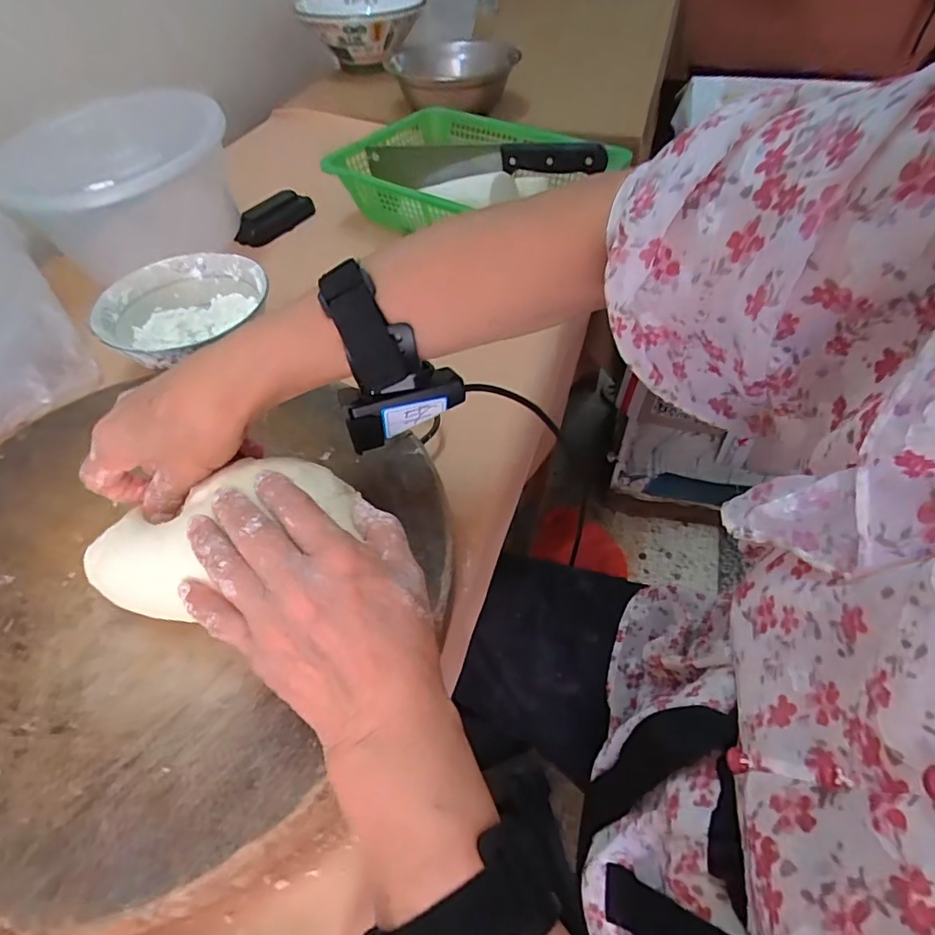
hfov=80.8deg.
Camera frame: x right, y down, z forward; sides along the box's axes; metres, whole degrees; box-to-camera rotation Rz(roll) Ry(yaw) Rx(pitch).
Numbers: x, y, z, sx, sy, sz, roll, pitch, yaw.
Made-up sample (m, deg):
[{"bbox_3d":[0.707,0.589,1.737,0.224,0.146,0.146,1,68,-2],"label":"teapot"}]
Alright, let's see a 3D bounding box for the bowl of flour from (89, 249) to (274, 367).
[{"bbox_3d":[-0.256,-0.136,0.497,0.120,0.050,0.141,22,54,20],"label":"bowl of flour"}]

